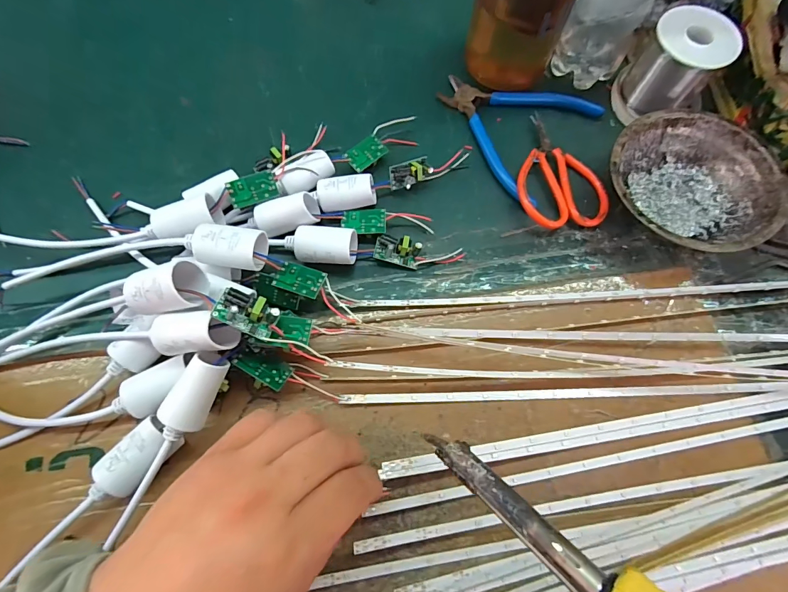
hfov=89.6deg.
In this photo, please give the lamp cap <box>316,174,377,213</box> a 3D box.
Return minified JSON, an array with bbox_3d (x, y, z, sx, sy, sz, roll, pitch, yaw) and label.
[{"bbox_3d":[-0.037,-0.080,0.318,0.045,0.031,0.027,-6,71,-3],"label":"lamp cap"}]

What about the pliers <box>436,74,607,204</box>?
[{"bbox_3d":[0.102,-0.161,0.358,0.128,0.016,0.127,38,74,12],"label":"pliers"}]

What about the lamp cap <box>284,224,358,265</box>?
[{"bbox_3d":[-0.056,-0.036,0.305,0.053,0.030,0.027,4,70,1],"label":"lamp cap"}]

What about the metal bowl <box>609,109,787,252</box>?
[{"bbox_3d":[0.232,-0.087,0.319,0.119,0.041,0.123,0,70,-1],"label":"metal bowl"}]

